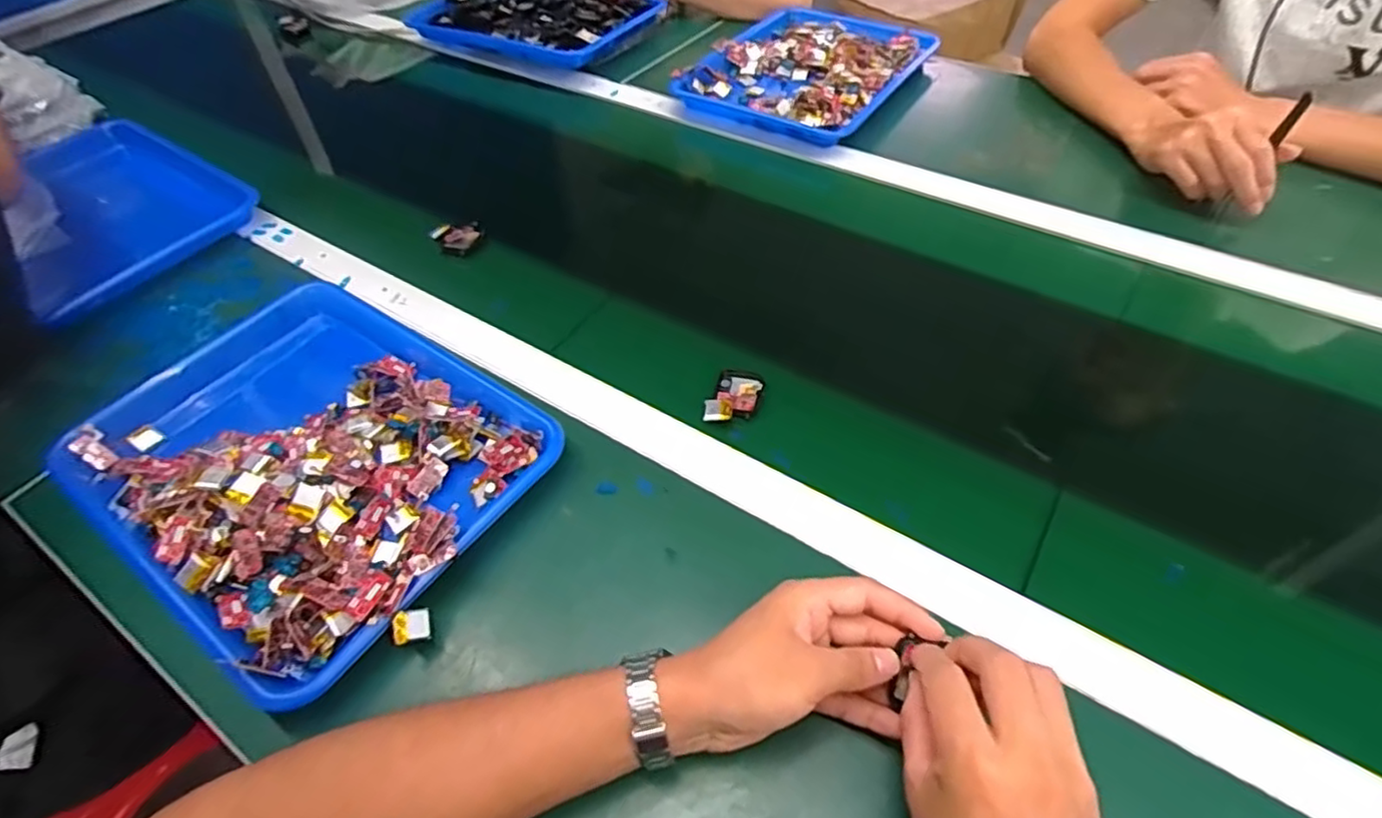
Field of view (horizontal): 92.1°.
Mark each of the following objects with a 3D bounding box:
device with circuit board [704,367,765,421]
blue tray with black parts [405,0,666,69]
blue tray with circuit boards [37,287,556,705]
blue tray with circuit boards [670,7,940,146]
[{"bbox_3d":[0.036,-0.010,0.537,0.037,0.013,0.064,14,53,15],"label":"device with circuit board"},{"bbox_3d":[-0.237,-0.591,1.001,0.334,0.048,0.217,23,55,20],"label":"blue tray with black parts"},{"bbox_3d":[-0.288,0.031,0.508,0.329,0.047,0.265,27,57,23],"label":"blue tray with circuit boards"},{"bbox_3d":[0.158,-0.454,0.881,0.242,0.034,0.314,26,56,22],"label":"blue tray with circuit boards"}]

